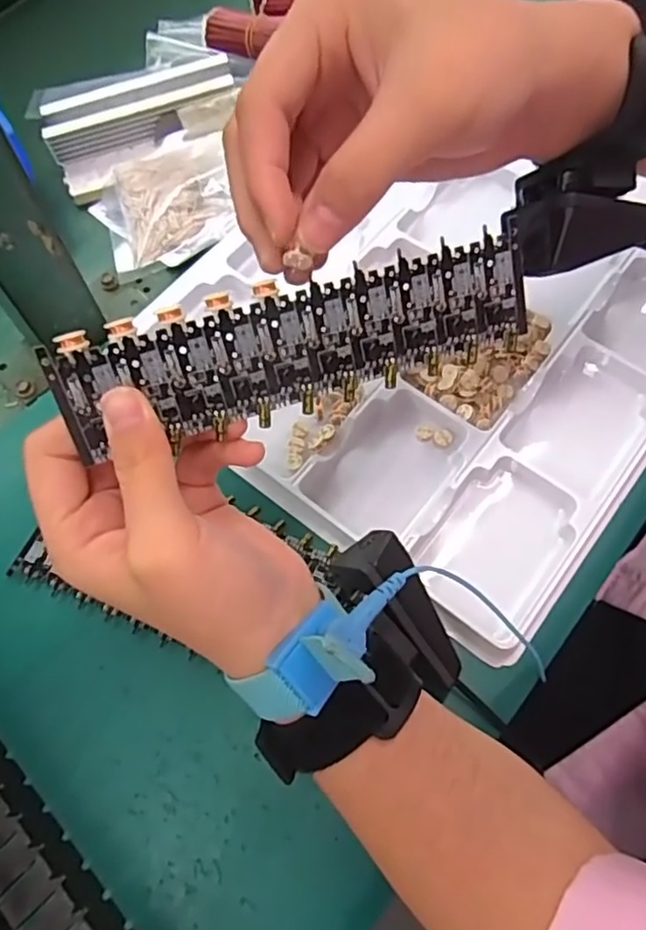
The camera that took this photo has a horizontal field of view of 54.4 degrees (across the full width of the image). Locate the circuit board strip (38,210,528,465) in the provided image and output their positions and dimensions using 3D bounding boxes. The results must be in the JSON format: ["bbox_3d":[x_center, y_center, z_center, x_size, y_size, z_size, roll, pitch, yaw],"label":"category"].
[{"bbox_3d":[-0.007,-0.040,0.213,0.159,0.044,0.004,-17,23,-8],"label":"circuit board strip"}]

